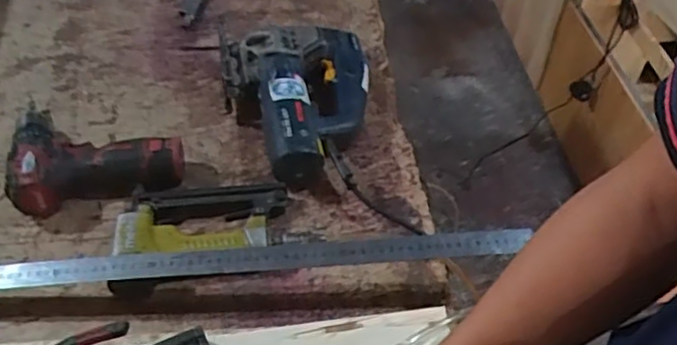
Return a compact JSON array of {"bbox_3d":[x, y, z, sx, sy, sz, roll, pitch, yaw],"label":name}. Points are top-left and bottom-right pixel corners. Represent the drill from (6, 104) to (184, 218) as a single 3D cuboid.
[{"bbox_3d":[-0.290,-0.036,0.771,0.192,0.050,0.159,-10,50,-9],"label":"drill"}]

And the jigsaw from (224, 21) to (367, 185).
[{"bbox_3d":[-0.047,-0.092,0.824,0.192,0.084,0.234,-8,50,-7],"label":"jigsaw"}]

